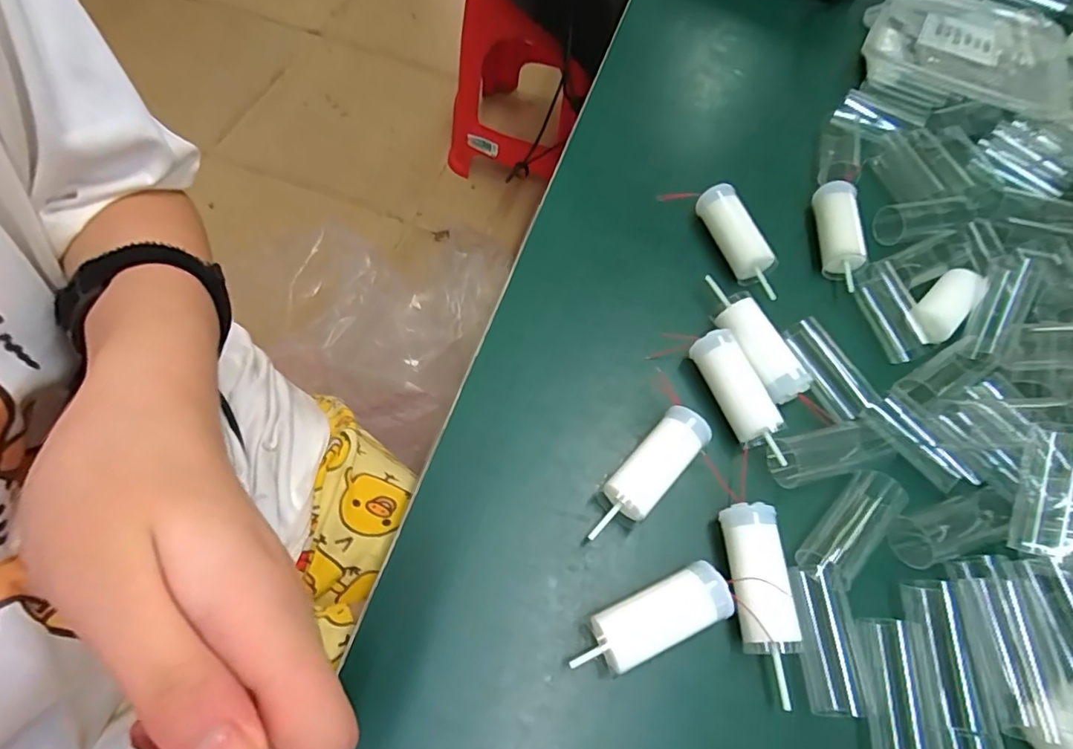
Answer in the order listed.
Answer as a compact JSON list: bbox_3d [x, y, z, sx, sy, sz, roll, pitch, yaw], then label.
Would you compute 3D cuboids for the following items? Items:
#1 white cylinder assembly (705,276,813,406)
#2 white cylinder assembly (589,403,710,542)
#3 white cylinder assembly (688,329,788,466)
[{"bbox_3d":[0.099,-0.018,0.253,0.019,0.014,0.068,-20,67,-15],"label":"white cylinder assembly"},{"bbox_3d":[0.045,0.041,0.219,0.019,0.020,0.062,40,66,14],"label":"white cylinder assembly"},{"bbox_3d":[0.091,0.009,0.237,0.020,0.019,0.060,-19,67,-15],"label":"white cylinder assembly"}]

